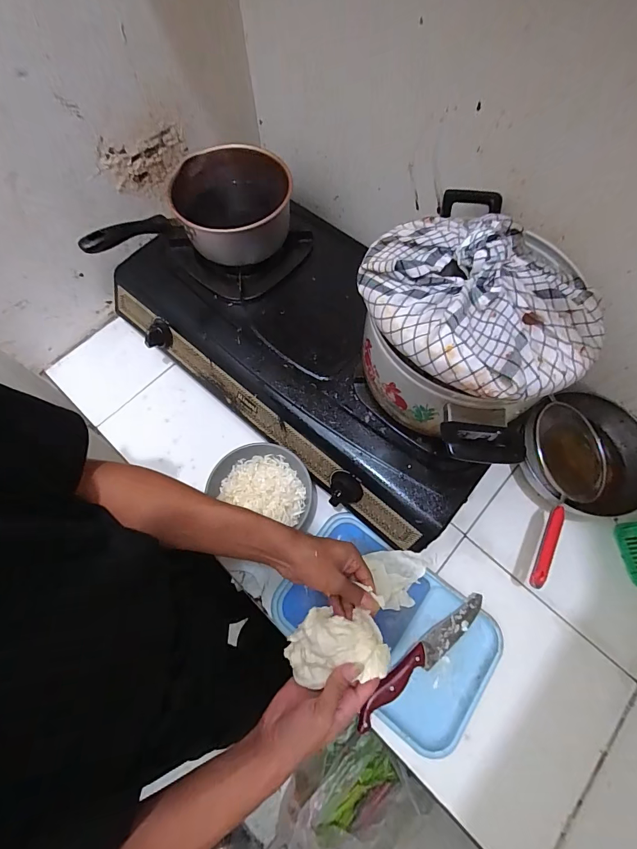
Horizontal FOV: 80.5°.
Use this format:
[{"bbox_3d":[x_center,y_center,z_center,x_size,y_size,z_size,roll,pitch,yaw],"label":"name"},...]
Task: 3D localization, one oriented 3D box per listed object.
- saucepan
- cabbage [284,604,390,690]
[{"bbox_3d":[-0.187,-0.333,0.609,0.290,0.148,0.186,-16,69,-6],"label":"saucepan"},{"bbox_3d":[0.017,0.247,0.425,0.110,0.044,0.075,-12,69,-4],"label":"cabbage"}]

